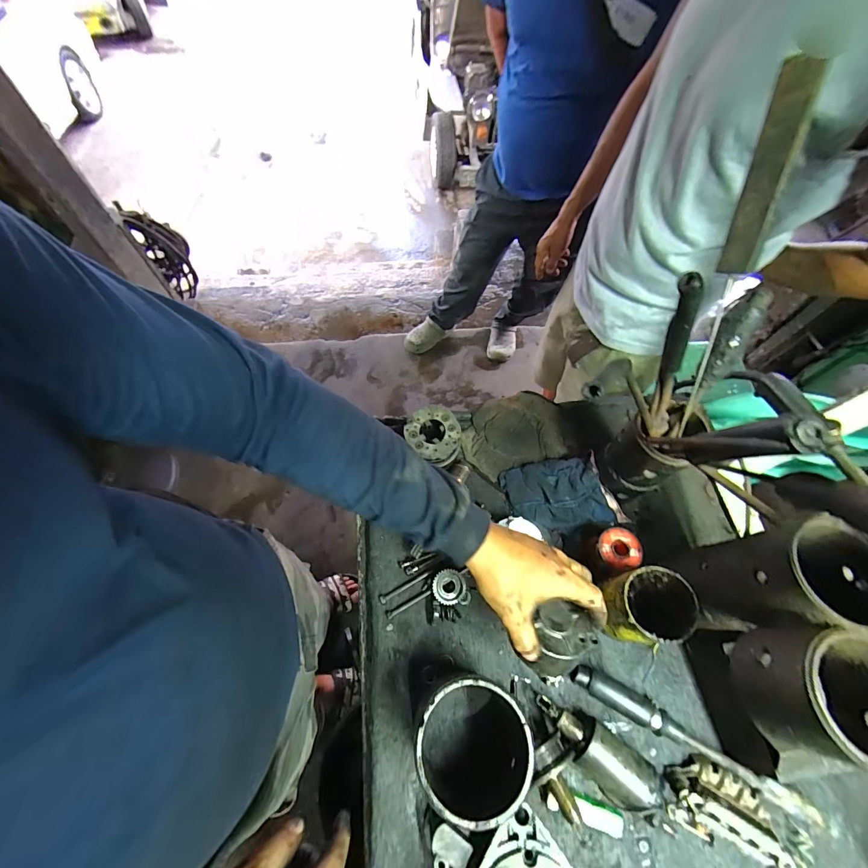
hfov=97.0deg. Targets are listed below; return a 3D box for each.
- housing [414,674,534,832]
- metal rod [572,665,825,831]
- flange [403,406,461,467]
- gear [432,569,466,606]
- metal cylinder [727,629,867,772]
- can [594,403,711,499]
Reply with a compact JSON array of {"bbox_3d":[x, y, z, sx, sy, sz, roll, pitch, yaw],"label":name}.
[{"bbox_3d":[0.036,0.316,0.403,0.110,0.115,0.111,1,63,-3],"label":"housing"},{"bbox_3d":[0.280,0.337,0.427,0.253,0.032,0.029,28,65,10],"label":"metal rod"},{"bbox_3d":[-0.002,0.002,0.503,0.071,0.030,0.071,0,74,-1],"label":"flange"},{"bbox_3d":[0.020,0.200,0.502,0.044,0.008,0.042,2,72,-17],"label":"gear"},{"bbox_3d":[0.311,0.204,0.305,0.084,0.078,0.083,1,63,-3],"label":"metal cylinder"},{"bbox_3d":[0.259,0.024,0.480,0.073,0.138,0.074,1,63,-3],"label":"can"}]

